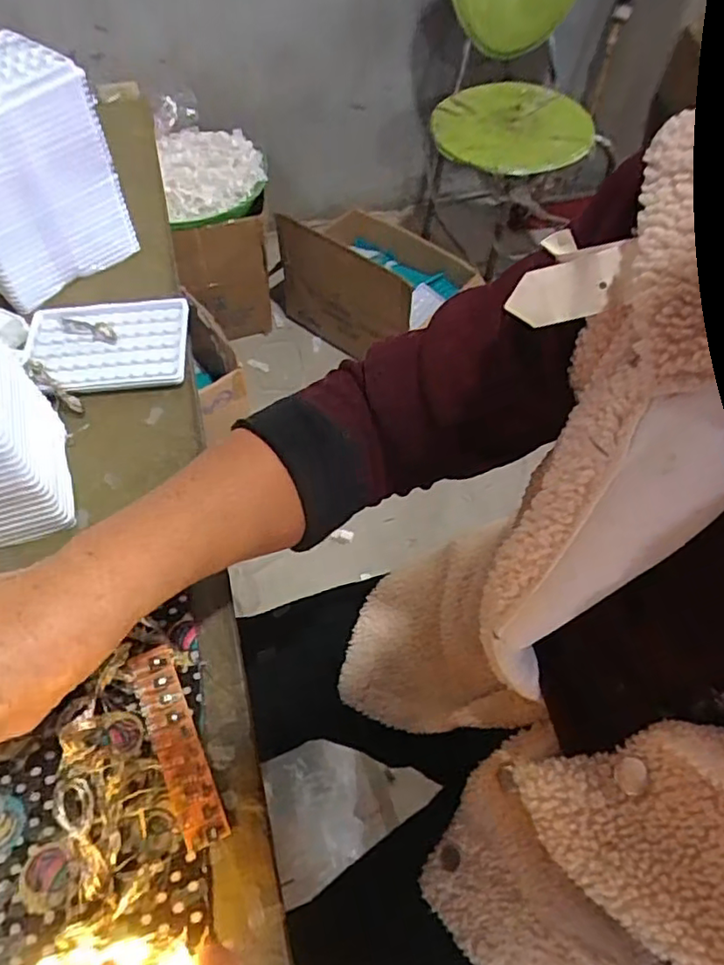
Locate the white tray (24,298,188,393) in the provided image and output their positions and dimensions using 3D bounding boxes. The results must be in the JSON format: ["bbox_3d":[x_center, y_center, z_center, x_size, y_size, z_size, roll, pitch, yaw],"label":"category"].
[{"bbox_3d":[-0.212,-0.114,0.502,0.129,0.016,0.090,-6,56,-6],"label":"white tray"}]

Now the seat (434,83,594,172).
[{"bbox_3d":[0.331,-0.780,1.311,0.311,0.051,0.392,29,60,17],"label":"seat"}]

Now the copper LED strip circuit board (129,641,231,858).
[{"bbox_3d":[-0.098,0.138,0.321,0.023,0.016,0.101,-20,71,-18],"label":"copper LED strip circuit board"}]

